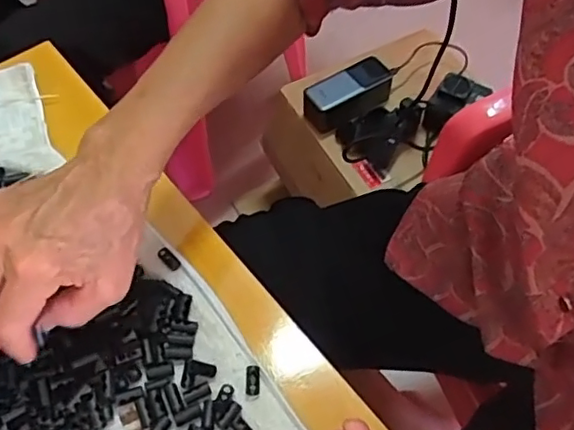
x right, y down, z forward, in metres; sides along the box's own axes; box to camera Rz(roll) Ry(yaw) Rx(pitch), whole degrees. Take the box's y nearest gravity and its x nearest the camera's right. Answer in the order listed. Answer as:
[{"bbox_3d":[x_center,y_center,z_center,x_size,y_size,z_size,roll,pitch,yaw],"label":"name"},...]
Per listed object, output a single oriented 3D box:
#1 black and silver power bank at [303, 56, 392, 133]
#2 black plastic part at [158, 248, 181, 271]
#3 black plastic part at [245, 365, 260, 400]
[{"bbox_3d":[0.091,-0.183,0.877,0.137,0.044,0.066,-28,61,-16],"label":"black and silver power bank"},{"bbox_3d":[-0.090,0.034,0.446,0.010,0.006,0.020,-38,66,-21],"label":"black plastic part"},{"bbox_3d":[-0.023,0.113,0.397,0.009,0.005,0.023,2,71,1],"label":"black plastic part"}]

